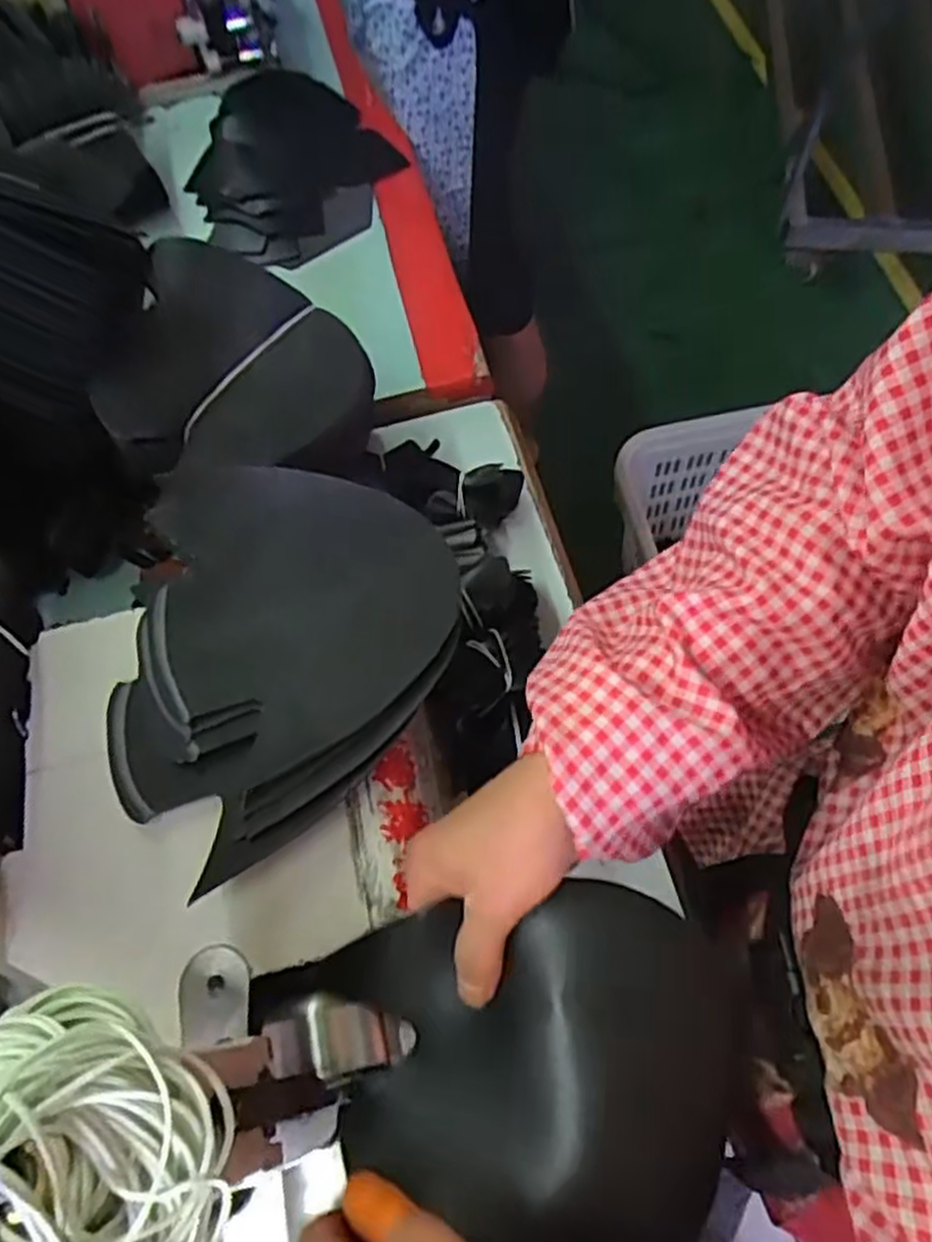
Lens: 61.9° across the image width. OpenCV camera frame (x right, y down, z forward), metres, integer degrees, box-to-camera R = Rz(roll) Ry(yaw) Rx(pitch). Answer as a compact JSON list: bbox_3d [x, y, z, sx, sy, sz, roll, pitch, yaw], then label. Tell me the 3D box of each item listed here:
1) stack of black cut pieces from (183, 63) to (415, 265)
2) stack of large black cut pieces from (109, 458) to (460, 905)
[{"bbox_3d":[-0.195,-0.503,0.842,0.219,0.024,0.290,-36,67,-14],"label":"stack of black cut pieces"},{"bbox_3d":[-0.106,0.021,0.429,0.180,0.054,0.215,6,64,6],"label":"stack of large black cut pieces"}]

